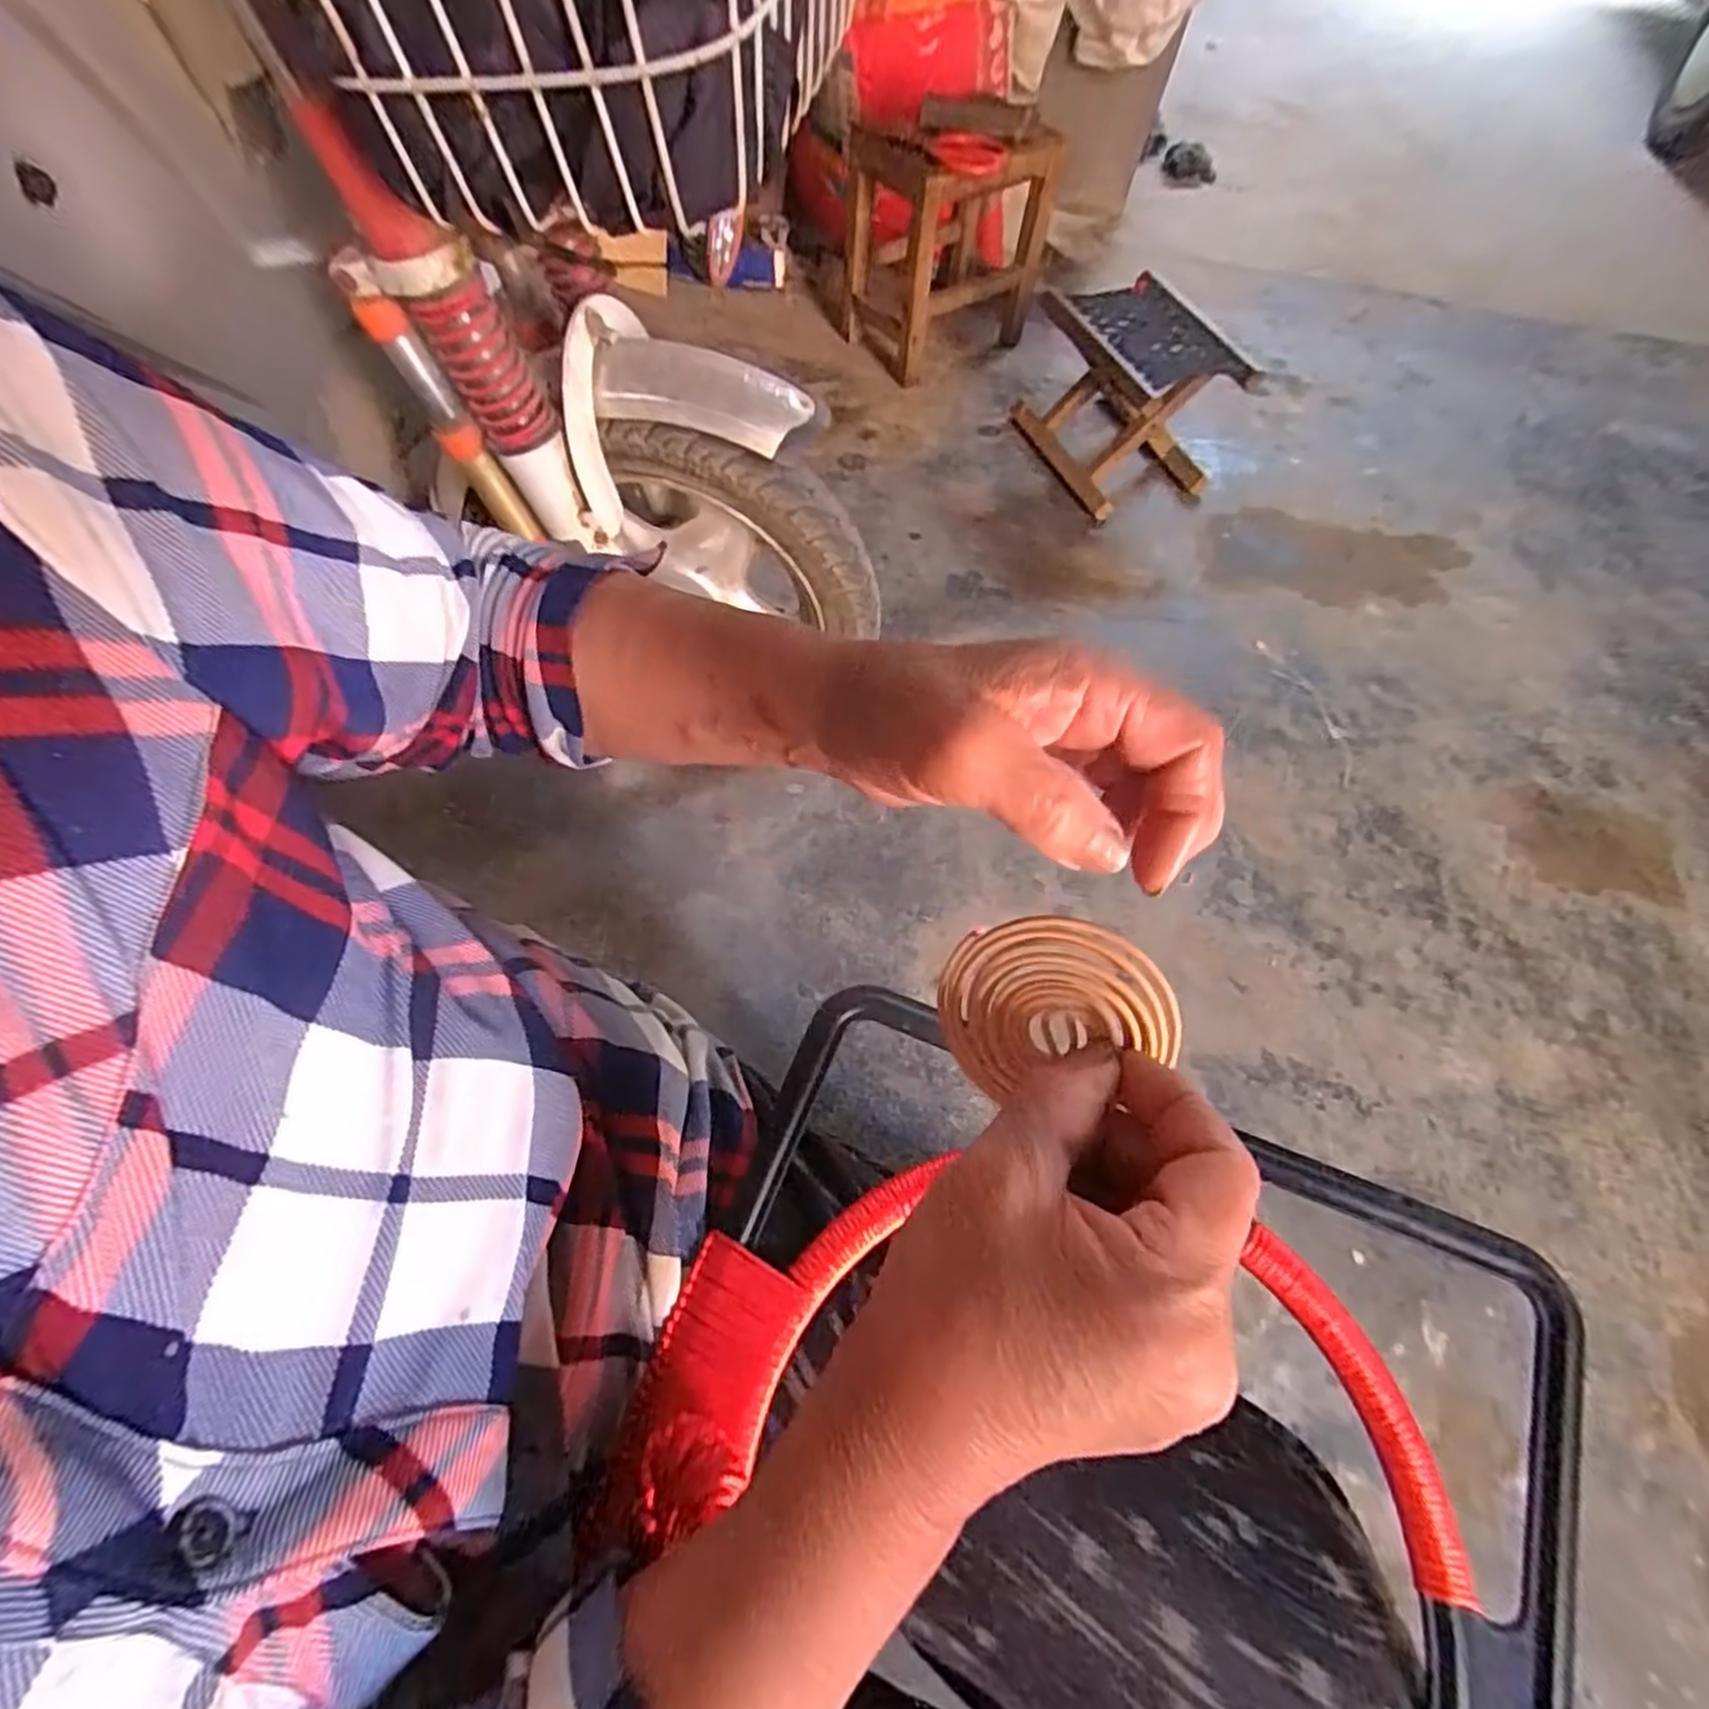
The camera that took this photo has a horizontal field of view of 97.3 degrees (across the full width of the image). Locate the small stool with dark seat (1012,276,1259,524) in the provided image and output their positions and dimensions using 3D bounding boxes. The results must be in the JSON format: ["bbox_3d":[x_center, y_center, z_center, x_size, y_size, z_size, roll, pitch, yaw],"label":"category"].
[{"bbox_3d":[0.425,-0.722,1.186,0.226,0.199,0.282,-17,66,-12],"label":"small stool with dark seat"}]

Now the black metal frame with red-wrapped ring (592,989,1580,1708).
[{"bbox_3d":[0.080,0.250,0.270,0.334,0.038,0.325,20,64,6],"label":"black metal frame with red-wrapped ring"}]

